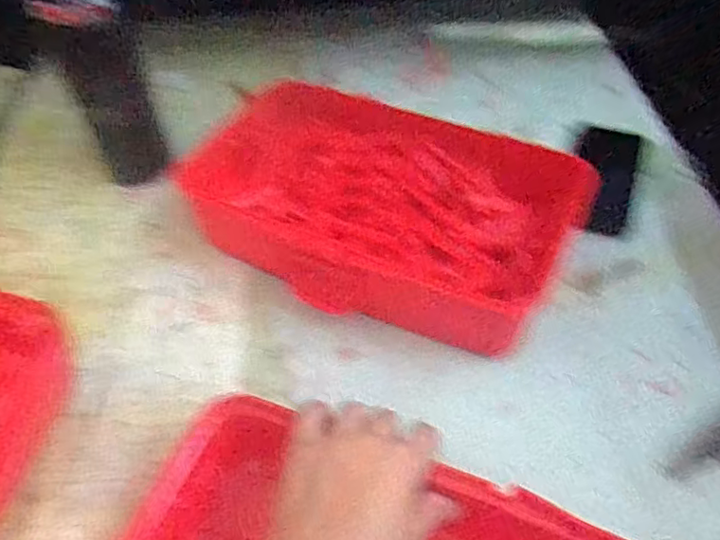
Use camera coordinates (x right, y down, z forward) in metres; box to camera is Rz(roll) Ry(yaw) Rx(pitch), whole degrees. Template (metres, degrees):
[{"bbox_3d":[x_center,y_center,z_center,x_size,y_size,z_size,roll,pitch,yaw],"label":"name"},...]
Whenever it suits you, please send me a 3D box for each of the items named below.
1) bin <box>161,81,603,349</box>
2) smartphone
[{"bbox_3d":[0.012,-0.059,0.579,0.367,0.081,0.223,19,52,18],"label":"bin"},{"bbox_3d":[0.267,-0.106,0.650,0.063,0.010,0.169,17,52,16],"label":"smartphone"}]

